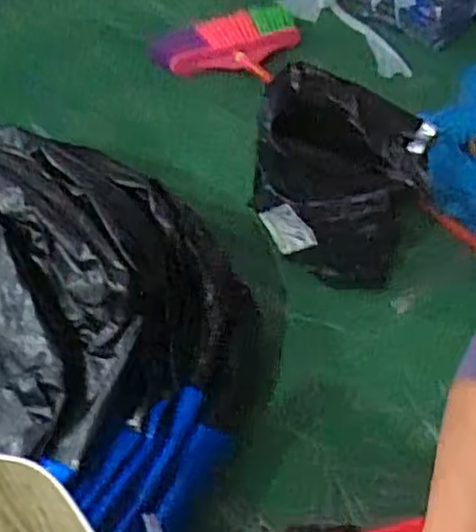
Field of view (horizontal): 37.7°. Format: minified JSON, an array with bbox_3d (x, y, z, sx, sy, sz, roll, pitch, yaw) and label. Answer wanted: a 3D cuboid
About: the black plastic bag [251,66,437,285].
[{"bbox_3d":[0.156,-0.123,1.083,0.262,0.366,0.104,-10,50,-8],"label":"black plastic bag"}]

